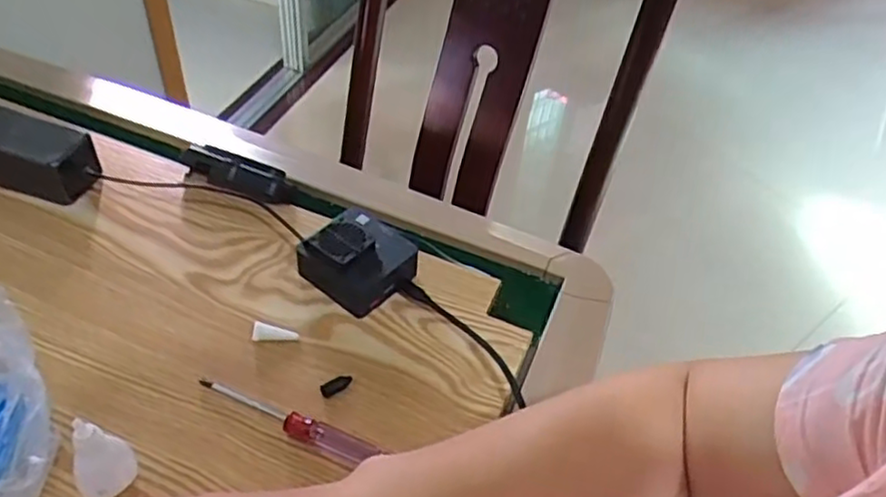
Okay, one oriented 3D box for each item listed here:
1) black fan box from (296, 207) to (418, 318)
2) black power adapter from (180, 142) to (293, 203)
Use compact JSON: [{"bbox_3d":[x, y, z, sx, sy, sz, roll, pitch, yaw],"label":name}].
[{"bbox_3d":[-0.069,0.008,0.578,0.075,0.048,0.070,36,53,26],"label":"black fan box"},{"bbox_3d":[-0.191,-0.067,0.641,0.108,0.032,0.030,14,46,7],"label":"black power adapter"}]

